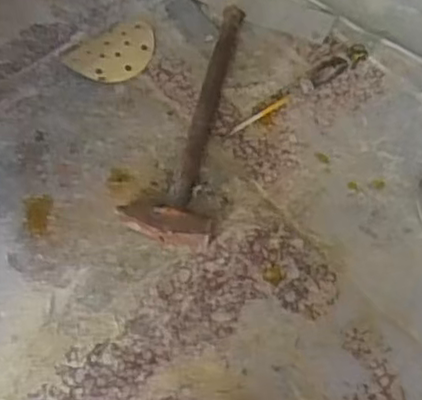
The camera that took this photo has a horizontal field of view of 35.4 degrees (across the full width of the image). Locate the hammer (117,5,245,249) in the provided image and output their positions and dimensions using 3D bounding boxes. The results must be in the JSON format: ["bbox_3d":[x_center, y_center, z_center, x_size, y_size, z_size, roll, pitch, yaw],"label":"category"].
[{"bbox_3d":[-0.030,-0.124,0.941,0.115,0.034,0.425,5,58,6],"label":"hammer"}]

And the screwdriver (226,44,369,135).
[{"bbox_3d":[0.128,-0.159,0.947,0.235,0.030,0.031,-33,62,-18],"label":"screwdriver"}]

